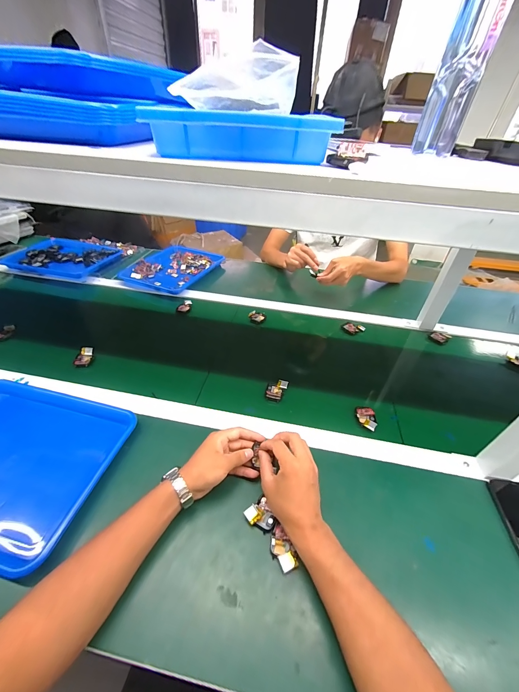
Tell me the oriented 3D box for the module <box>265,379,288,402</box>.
[{"bbox_3d":[0.036,0.095,0.600,0.039,0.016,0.051,14,44,13],"label":"module"}]

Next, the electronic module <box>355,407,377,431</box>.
[{"bbox_3d":[0.213,0.143,0.557,0.035,0.010,0.055,8,43,6],"label":"electronic module"}]

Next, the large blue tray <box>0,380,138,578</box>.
[{"bbox_3d":[-0.406,0.186,0.464,0.337,0.042,0.256,11,43,10],"label":"large blue tray"}]

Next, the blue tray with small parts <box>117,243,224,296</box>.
[{"bbox_3d":[-0.311,-0.292,1.014,0.261,0.031,0.319,16,43,15],"label":"blue tray with small parts"}]

